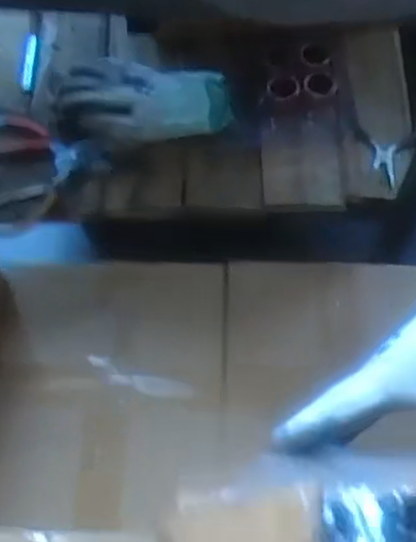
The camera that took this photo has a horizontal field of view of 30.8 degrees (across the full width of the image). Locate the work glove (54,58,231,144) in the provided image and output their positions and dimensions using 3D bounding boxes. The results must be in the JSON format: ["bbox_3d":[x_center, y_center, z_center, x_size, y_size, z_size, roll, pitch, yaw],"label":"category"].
[{"bbox_3d":[-0.077,-0.189,0.843,0.207,0.063,0.108,10,64,4],"label":"work glove"}]

